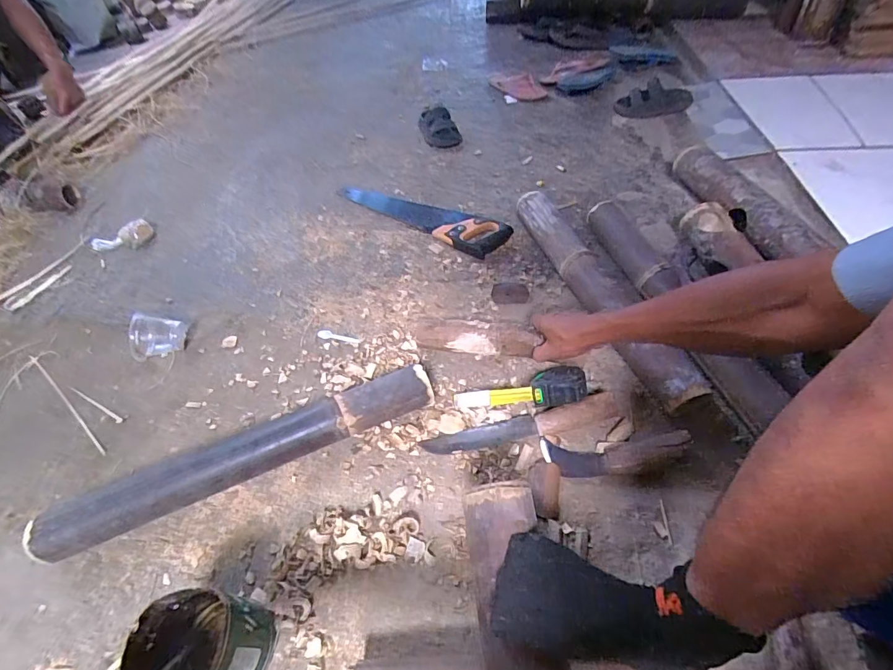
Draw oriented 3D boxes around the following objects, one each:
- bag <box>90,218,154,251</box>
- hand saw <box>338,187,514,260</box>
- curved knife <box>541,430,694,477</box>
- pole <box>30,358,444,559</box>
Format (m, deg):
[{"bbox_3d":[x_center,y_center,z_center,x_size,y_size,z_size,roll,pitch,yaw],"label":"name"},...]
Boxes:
[{"bbox_3d":[-0.750,-0.232,0.986,0.134,0.042,0.068,-2,50,0],"label":"bag"},{"bbox_3d":[-0.061,-0.282,0.995,0.426,0.036,0.110,26,56,22],"label":"hand saw"},{"bbox_3d":[0.238,0.167,0.606,0.195,0.020,0.056,-12,49,13],"label":"curved knife"},{"bbox_3d":[-0.273,0.172,0.611,0.528,0.076,0.056,-20,53,-13],"label":"pole"}]

